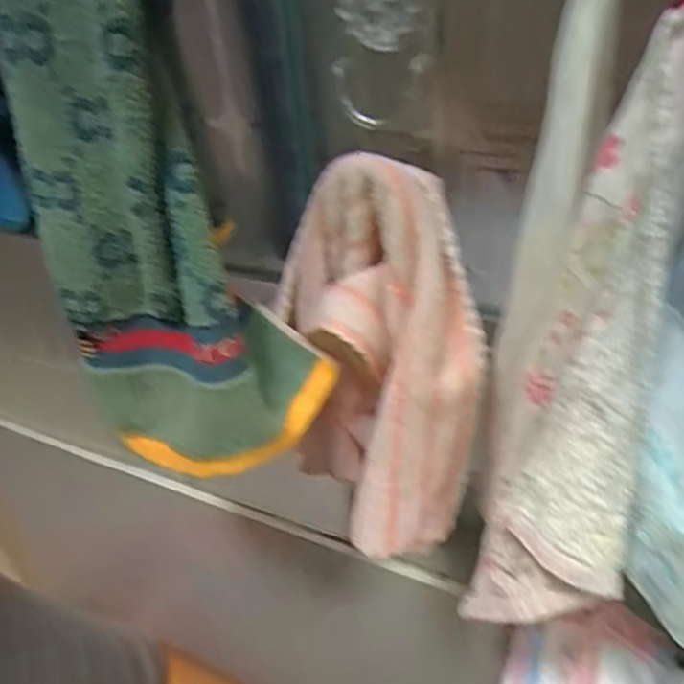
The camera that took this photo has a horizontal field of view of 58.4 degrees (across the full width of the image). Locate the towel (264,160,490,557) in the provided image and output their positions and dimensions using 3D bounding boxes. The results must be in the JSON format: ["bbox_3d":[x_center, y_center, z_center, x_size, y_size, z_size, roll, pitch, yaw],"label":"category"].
[{"bbox_3d":[0.027,0.015,0.449,0.103,0.277,0.136,-19,37,-17],"label":"towel"}]

